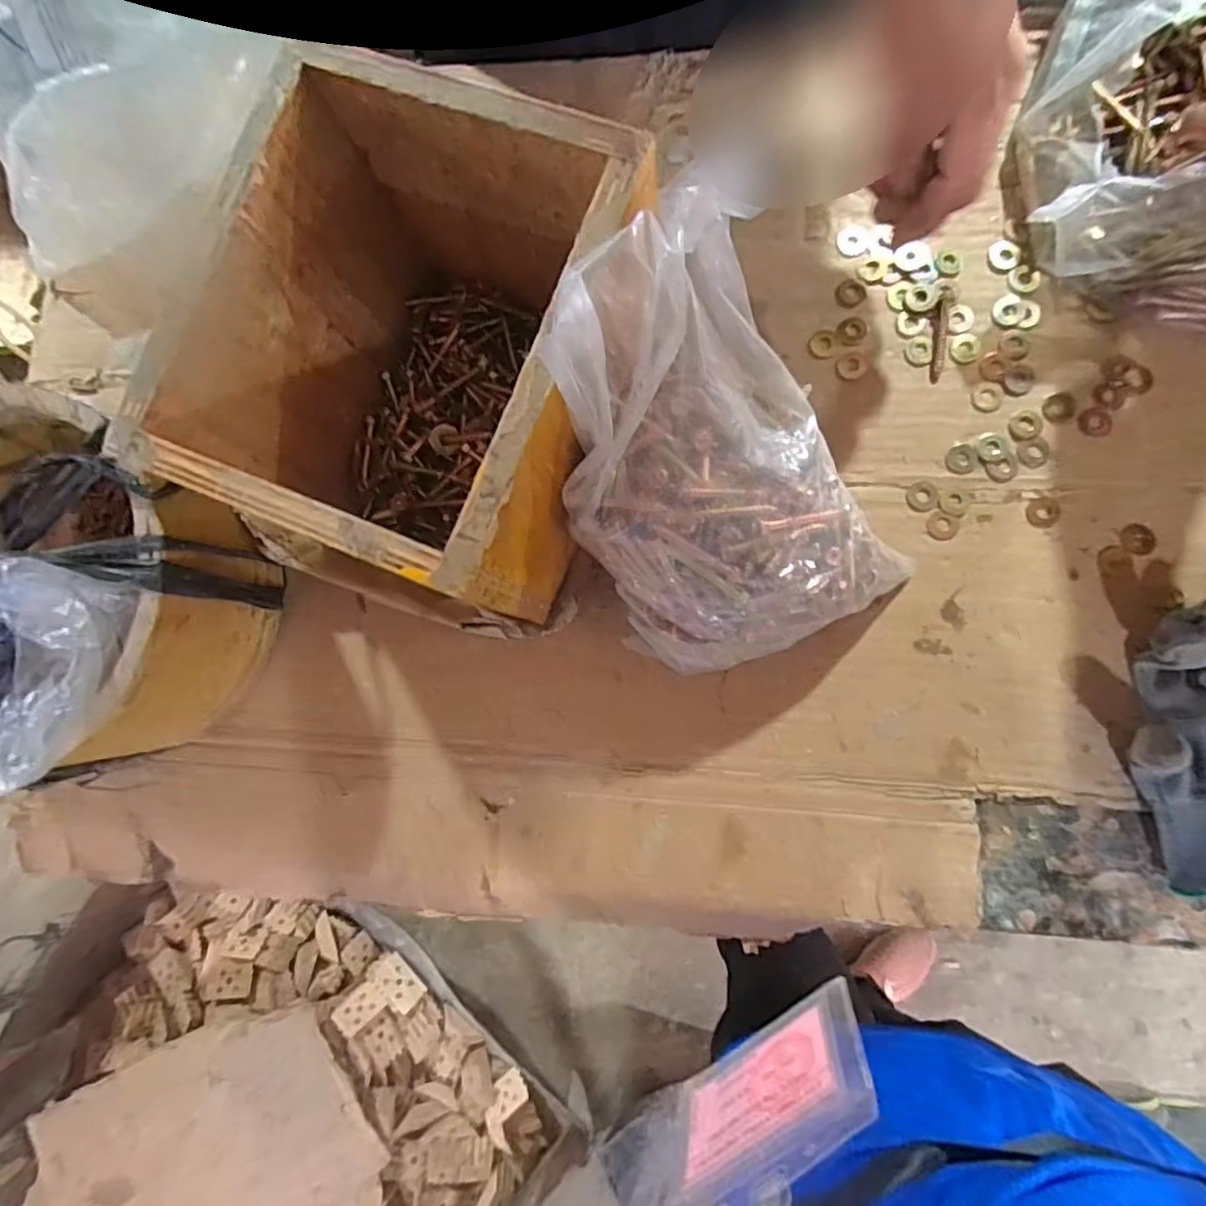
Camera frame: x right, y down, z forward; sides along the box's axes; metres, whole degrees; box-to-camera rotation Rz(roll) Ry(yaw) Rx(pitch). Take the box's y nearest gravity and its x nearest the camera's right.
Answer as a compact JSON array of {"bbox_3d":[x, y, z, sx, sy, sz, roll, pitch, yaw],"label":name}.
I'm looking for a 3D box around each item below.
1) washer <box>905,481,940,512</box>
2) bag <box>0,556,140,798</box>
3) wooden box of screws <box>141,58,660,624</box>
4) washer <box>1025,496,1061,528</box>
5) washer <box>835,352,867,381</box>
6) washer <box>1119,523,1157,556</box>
[{"bbox_3d":[0.202,-0.067,0.398,0.019,0.004,0.019,-1,84,7],"label":"washer"},{"bbox_3d":[-0.308,0.035,0.329,0.089,0.038,0.118,21,87,8],"label":"bag"},{"bbox_3d":[-0.090,-0.122,0.355,0.182,0.177,0.202,22,87,8],"label":"wooden box of screws"},{"bbox_3d":[0.271,-0.056,0.388,0.019,0.004,0.018,-1,84,7],"label":"washer"},{"bbox_3d":[0.163,-0.155,0.413,0.021,0.004,0.018,-16,83,5],"label":"washer"},{"bbox_3d":[0.322,-0.038,0.379,0.018,0.004,0.020,-33,82,3],"label":"washer"}]

